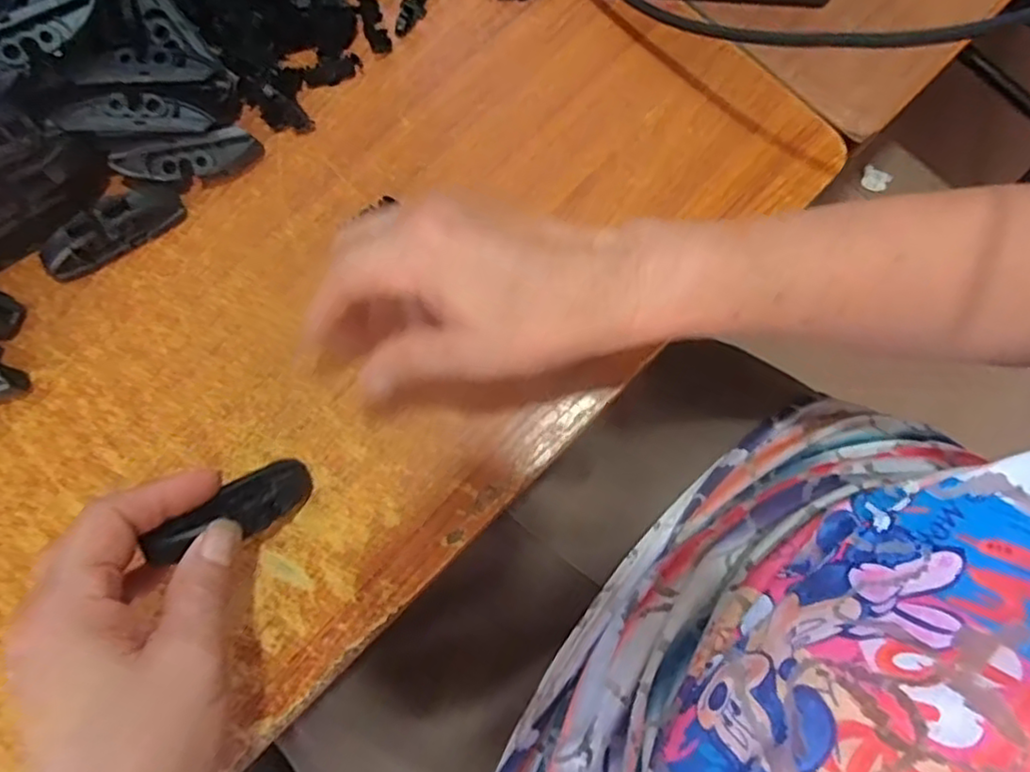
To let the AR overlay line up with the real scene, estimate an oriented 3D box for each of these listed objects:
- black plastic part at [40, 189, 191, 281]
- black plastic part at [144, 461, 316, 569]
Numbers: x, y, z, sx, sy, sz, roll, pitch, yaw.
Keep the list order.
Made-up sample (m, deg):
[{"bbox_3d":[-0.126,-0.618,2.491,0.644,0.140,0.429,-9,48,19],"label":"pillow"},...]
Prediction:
[{"bbox_3d":[-0.204,-0.078,0.335,0.071,0.020,0.019,-31,80,-5],"label":"black plastic part"},{"bbox_3d":[-0.121,0.054,0.288,0.069,0.014,0.026,-25,78,-30],"label":"black plastic part"}]

